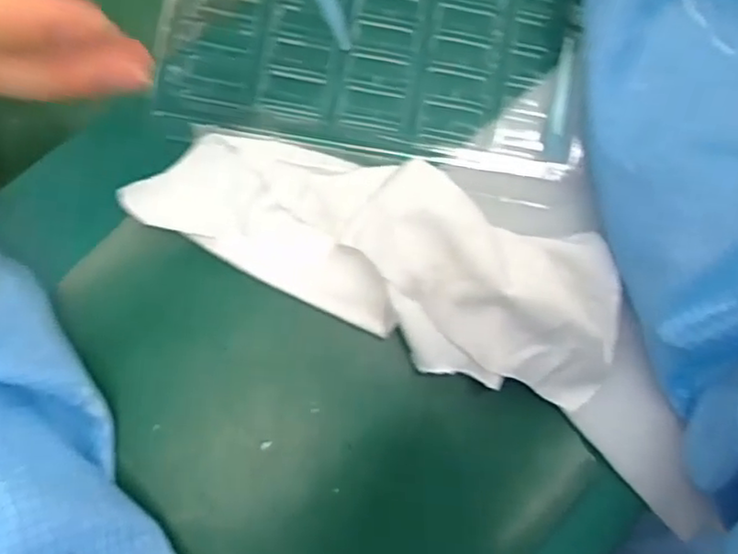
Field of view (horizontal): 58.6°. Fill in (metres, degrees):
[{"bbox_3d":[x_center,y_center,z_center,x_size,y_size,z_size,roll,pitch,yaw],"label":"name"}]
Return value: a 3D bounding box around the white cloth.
[{"bbox_3d":[0.009,-0.014,0.322,0.240,0.034,0.081,23,81,0],"label":"white cloth"}]

